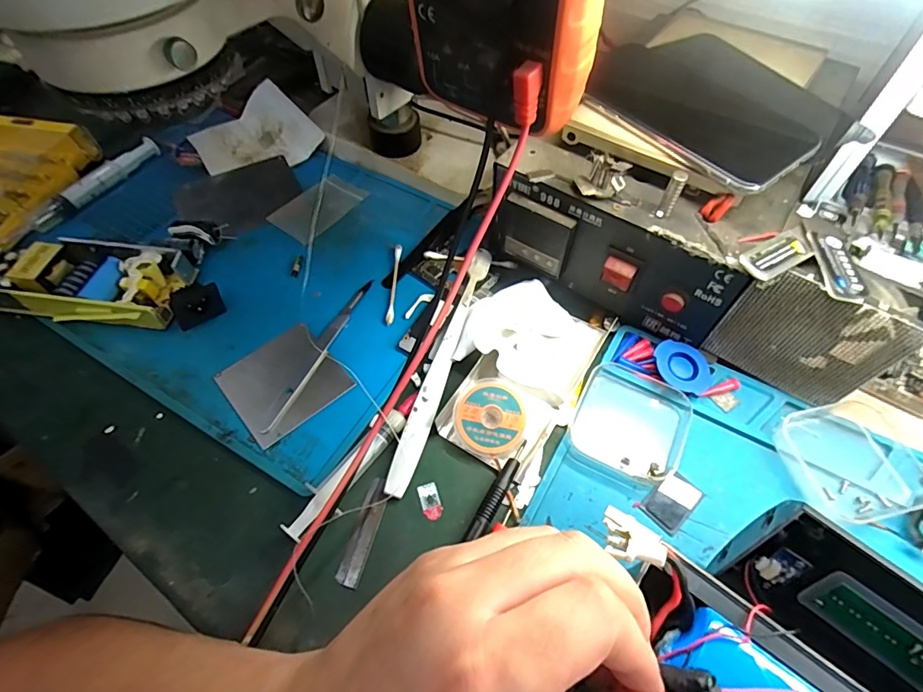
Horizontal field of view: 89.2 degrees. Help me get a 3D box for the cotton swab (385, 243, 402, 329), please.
[{"bbox_3d":[-0.049,-0.046,0.341,0.006,0.005,0.072,1,57,2],"label":"cotton swab"}]

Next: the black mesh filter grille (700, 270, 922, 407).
[{"bbox_3d":[0.192,-0.003,0.266,0.078,0.079,0.012,30,63,19],"label":"black mesh filter grille"}]

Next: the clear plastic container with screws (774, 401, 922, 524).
[{"bbox_3d":[0.222,0.064,0.264,0.074,0.012,0.063,-10,57,-5],"label":"clear plastic container with screws"}]

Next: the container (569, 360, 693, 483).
[{"bbox_3d":[0.103,0.043,0.284,0.061,0.015,0.064,22,61,15],"label":"container"}]

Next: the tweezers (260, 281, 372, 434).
[{"bbox_3d":[-0.092,0.002,0.312,0.008,0.004,0.128,18,60,13],"label":"tweezers"}]

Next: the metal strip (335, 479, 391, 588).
[{"bbox_3d":[-0.052,0.101,0.255,0.013,0.004,0.055,15,63,8],"label":"metal strip"}]

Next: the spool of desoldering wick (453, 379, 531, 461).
[{"bbox_3d":[0.018,0.043,0.281,0.044,0.010,0.044,1,77,-2],"label":"spool of desoldering wick"}]

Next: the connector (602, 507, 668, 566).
[{"bbox_3d":[0.069,0.078,0.188,0.025,0.006,0.019,23,61,15],"label":"connector"}]

